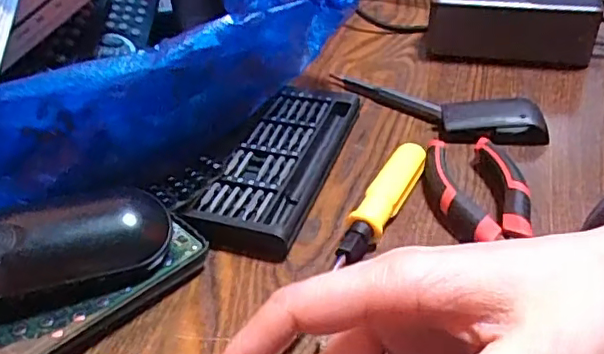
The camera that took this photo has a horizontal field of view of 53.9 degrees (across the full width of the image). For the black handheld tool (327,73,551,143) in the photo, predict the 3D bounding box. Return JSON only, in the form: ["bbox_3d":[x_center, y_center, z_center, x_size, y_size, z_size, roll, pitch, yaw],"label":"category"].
[{"bbox_3d":[0.093,-0.055,0.423,0.154,0.015,0.050,28,47,34],"label":"black handheld tool"}]

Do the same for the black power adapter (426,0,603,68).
[{"bbox_3d":[0.174,-0.127,0.493,0.131,0.059,0.049,8,39,15],"label":"black power adapter"}]

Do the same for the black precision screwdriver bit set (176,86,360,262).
[{"bbox_3d":[-0.016,-0.010,0.374,0.062,0.024,0.152,11,38,16],"label":"black precision screwdriver bit set"}]

